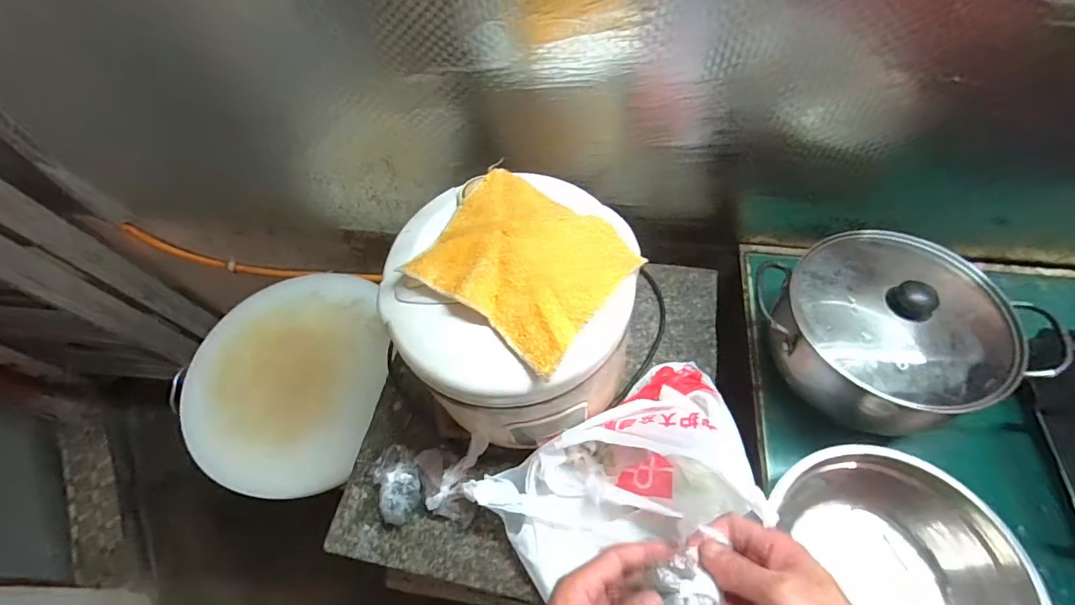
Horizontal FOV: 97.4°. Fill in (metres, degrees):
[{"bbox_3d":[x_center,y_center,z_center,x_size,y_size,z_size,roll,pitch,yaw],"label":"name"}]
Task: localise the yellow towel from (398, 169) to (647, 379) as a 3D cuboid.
[{"bbox_3d":[-0.014,-0.045,0.439,0.175,0.030,0.151,32,66,20],"label":"yellow towel"}]

